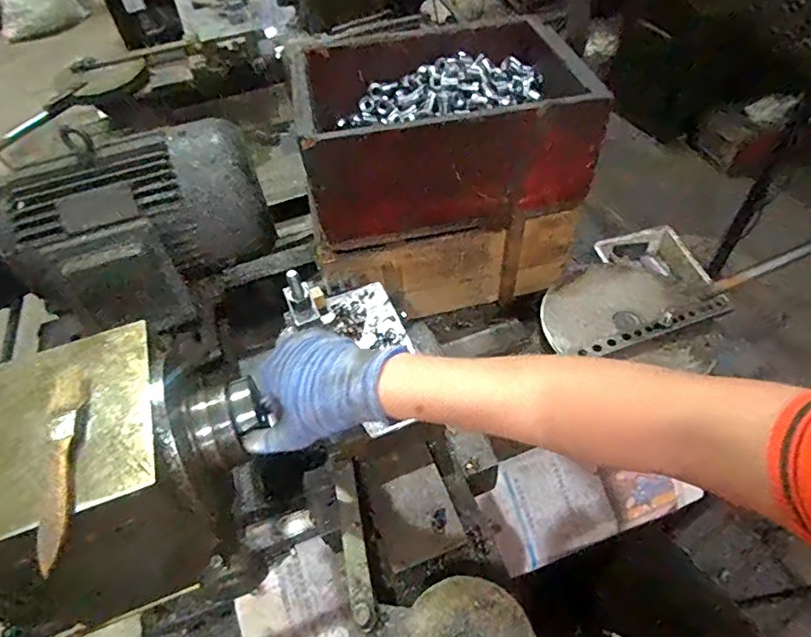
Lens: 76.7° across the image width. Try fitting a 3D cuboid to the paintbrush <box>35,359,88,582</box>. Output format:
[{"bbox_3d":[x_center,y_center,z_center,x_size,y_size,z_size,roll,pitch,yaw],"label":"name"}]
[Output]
[{"bbox_3d":[-0.235,0.093,0.351,0.023,0.011,0.151,-18,51,-9],"label":"paintbrush"}]

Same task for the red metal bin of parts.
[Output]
[{"bbox_3d":[0.044,-0.250,0.667,0.336,0.149,0.234,-11,50,-3],"label":"red metal bin of parts"}]

